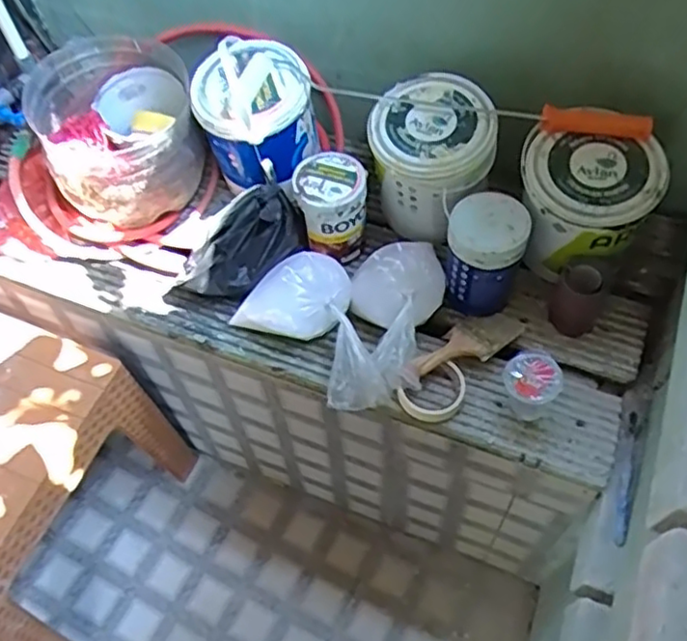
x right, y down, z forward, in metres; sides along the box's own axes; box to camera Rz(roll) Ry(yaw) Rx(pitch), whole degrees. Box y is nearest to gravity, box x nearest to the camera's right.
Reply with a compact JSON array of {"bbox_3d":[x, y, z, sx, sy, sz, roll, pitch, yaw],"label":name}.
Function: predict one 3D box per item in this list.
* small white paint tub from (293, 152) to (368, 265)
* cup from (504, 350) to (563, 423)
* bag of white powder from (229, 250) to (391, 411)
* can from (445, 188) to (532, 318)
[{"bbox_3d":[-0.016,-0.175,1.059,0.105,0.159,0.102,-1,56,2],"label":"small white paint tub"},{"bbox_3d":[0.252,0.092,0.913,0.074,0.095,0.068,28,62,19],"label":"cup"},{"bbox_3d":[-0.054,0.018,0.968,0.199,0.098,0.232,-11,57,-5],"label":"bag of white powder"},{"bbox_3d":[0.202,-0.089,0.978,0.104,0.179,0.103,-1,56,2],"label":"can"}]

